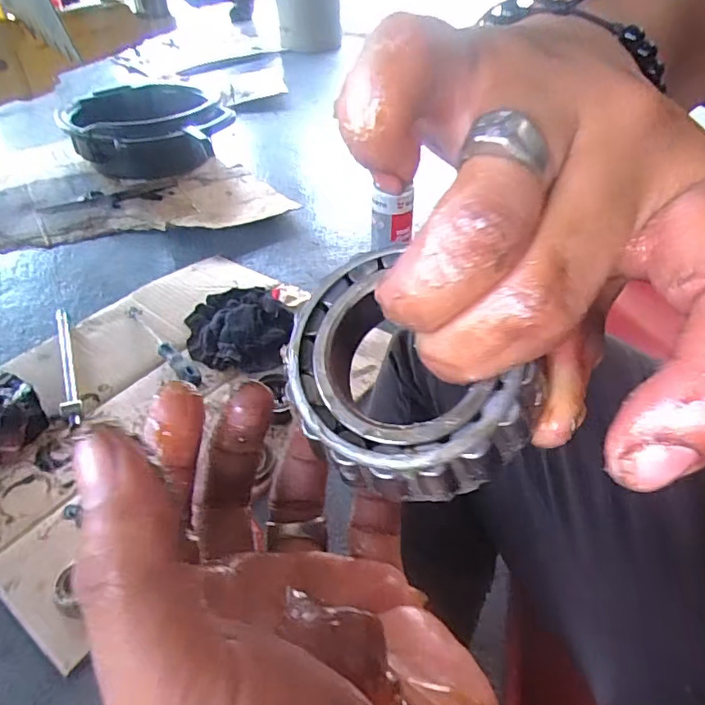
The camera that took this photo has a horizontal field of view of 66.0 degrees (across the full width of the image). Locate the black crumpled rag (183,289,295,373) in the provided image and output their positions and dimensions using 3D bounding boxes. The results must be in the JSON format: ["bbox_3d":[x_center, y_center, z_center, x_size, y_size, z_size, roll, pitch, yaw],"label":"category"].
[{"bbox_3d":[-0.177,-0.041,0.846,0.157,0.029,0.201,-11,42,-11],"label":"black crumpled rag"}]

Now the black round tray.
[{"bbox_3d":[-0.486,-0.521,1.320,0.339,0.148,0.394,-25,47,-25],"label":"black round tray"}]

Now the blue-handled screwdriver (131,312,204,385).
[{"bbox_3d":[-0.285,-0.011,0.815,0.023,0.027,0.218,-30,49,-29],"label":"blue-handled screwdriver"}]

